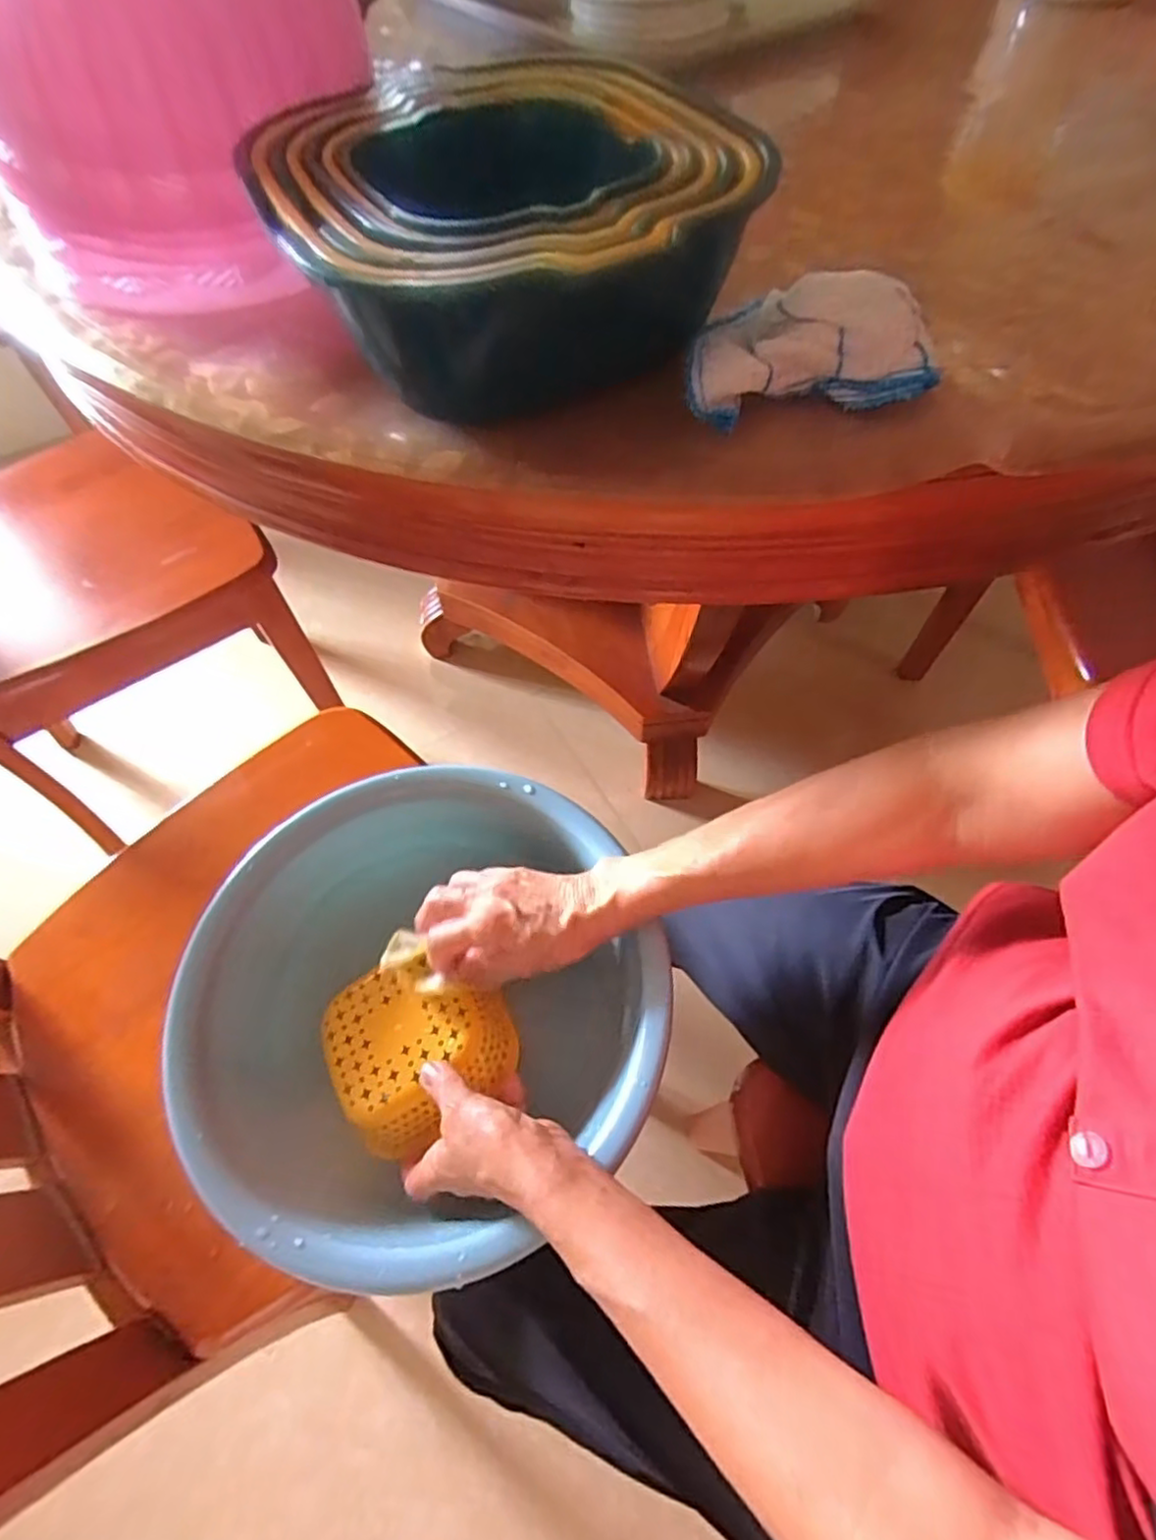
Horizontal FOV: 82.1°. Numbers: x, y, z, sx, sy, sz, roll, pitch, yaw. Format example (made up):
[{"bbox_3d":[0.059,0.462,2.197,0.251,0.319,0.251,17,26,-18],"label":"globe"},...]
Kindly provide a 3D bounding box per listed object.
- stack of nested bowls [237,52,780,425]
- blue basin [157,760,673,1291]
[{"bbox_3d":[-0.037,-0.286,0.354,0.233,0.077,0.248,-23,61,-9],"label":"stack of nested bowls"},{"bbox_3d":[-0.096,0.159,0.457,0.293,0.097,0.308,-2,60,3],"label":"blue basin"}]

